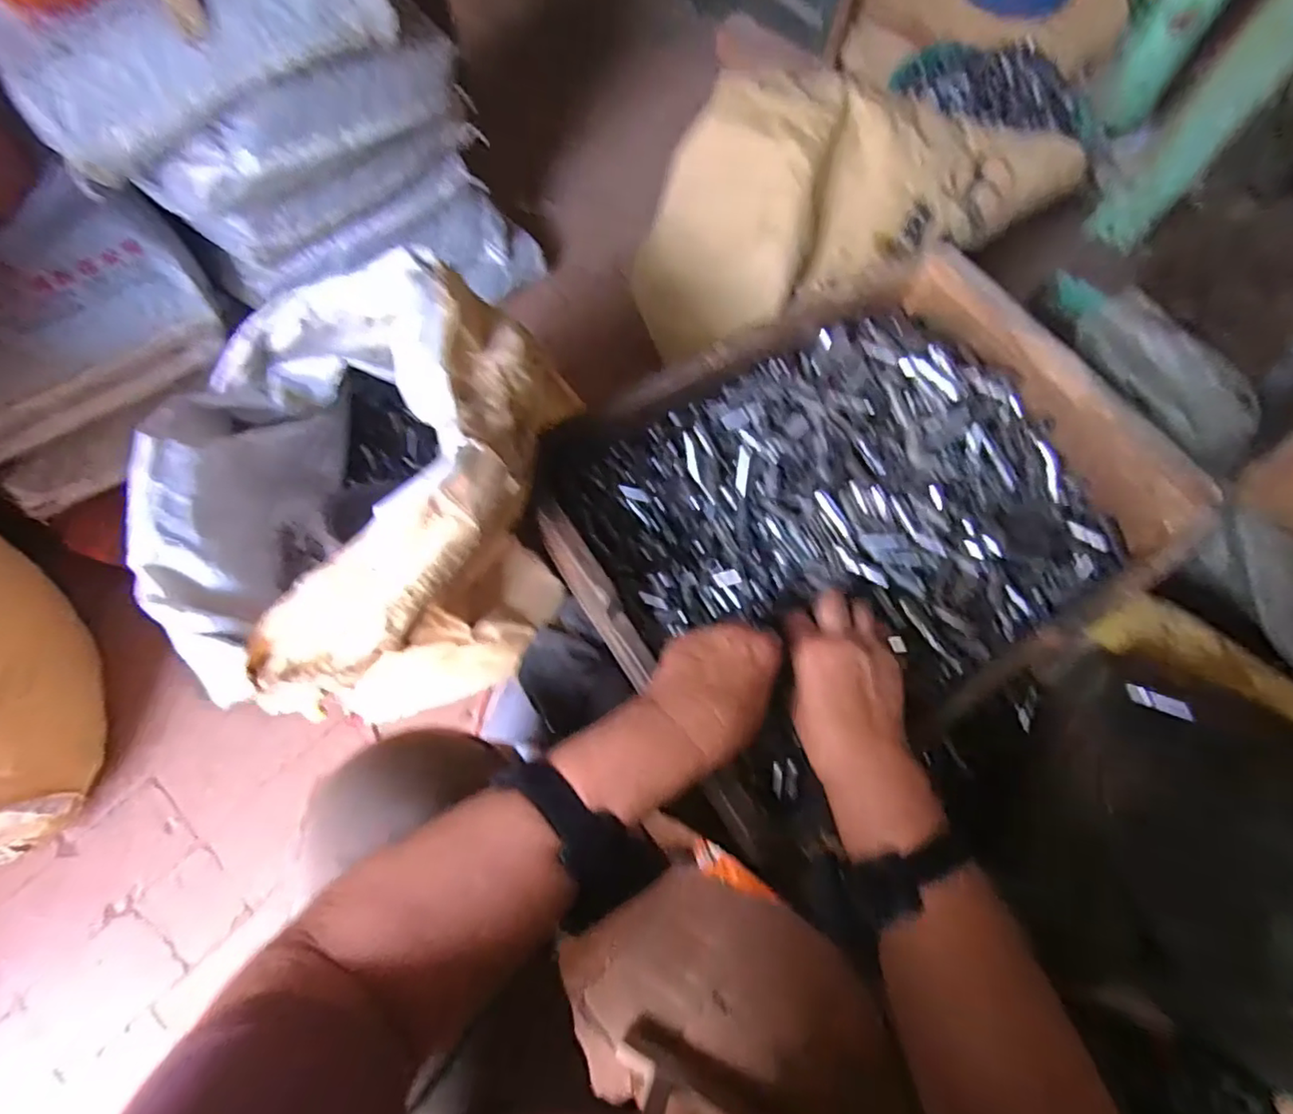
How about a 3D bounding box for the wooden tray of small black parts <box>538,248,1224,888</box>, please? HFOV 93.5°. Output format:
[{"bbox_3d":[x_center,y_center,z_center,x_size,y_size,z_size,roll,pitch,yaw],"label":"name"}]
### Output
[{"bbox_3d":[0.168,-0.040,0.502,0.433,0.091,0.350,-30,71,-12],"label":"wooden tray of small black parts"}]

